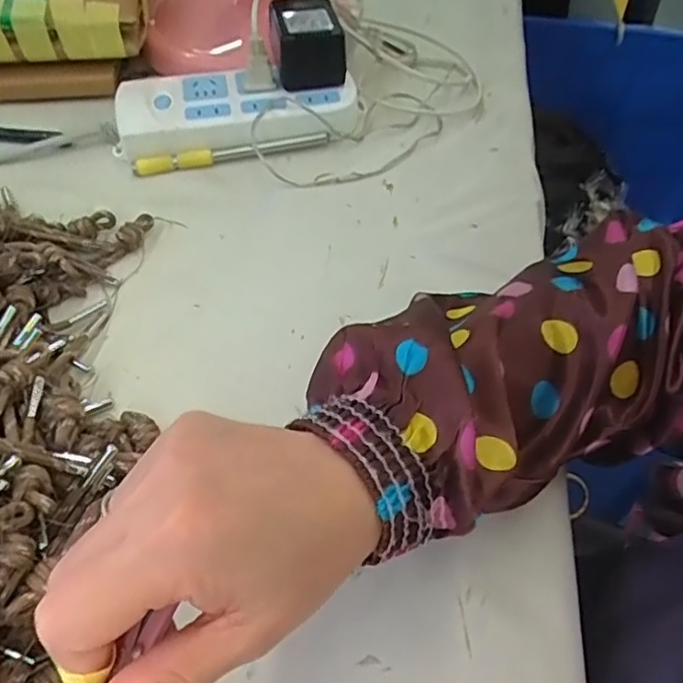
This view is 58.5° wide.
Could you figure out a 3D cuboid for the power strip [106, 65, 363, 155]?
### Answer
[{"bbox_3d":[-0.080,-0.186,0.482,0.188,0.029,0.082,-6,55,-6],"label":"power strip"}]

